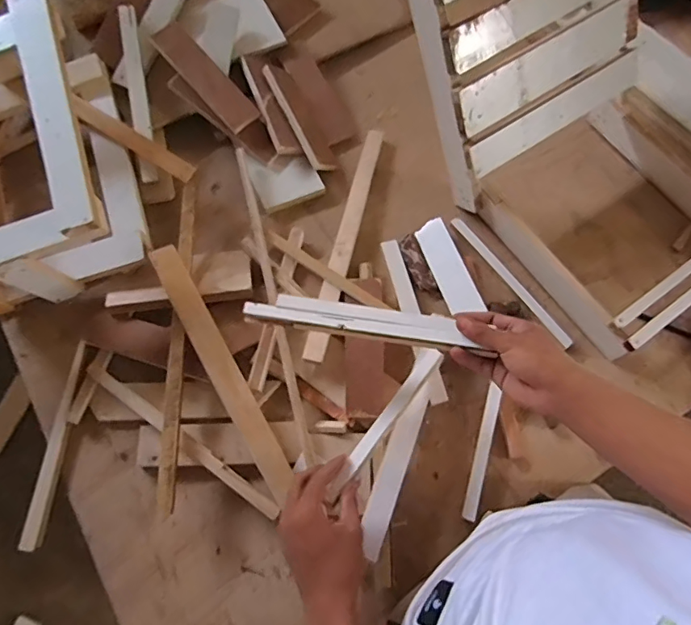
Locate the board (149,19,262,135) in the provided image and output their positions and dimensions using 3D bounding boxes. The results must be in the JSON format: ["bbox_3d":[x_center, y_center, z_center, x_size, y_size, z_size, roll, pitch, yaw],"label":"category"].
[{"bbox_3d":[-0.217,-0.368,0.791,0.055,0.017,0.187,-43,99,-7],"label":"board"}]

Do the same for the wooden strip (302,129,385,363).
[{"bbox_3d":[0.004,-0.118,0.760,0.031,0.017,0.406,14,69,4],"label":"wooden strip"}]

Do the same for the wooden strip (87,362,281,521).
[{"bbox_3d":[-0.212,0.159,0.644,0.311,0.015,0.019,34,72,11],"label":"wooden strip"}]

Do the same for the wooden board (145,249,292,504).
[{"bbox_3d":[-0.163,0.066,0.657,0.037,0.013,0.353,-28,80,-13],"label":"wooden board"}]

